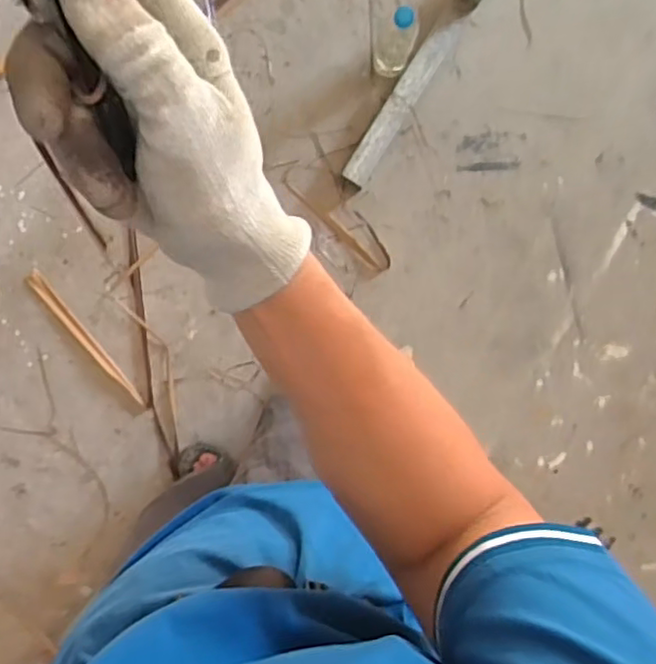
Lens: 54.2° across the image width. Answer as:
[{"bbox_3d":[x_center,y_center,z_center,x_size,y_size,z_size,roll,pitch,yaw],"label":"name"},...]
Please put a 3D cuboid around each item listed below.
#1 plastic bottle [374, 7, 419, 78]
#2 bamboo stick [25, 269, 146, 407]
[{"bbox_3d":[0.122,-0.514,1.092,0.067,0.223,0.073,17,93,-3],"label":"plastic bottle"},{"bbox_3d":[-0.464,0.016,1.226,0.030,0.010,0.320,-38,94,1],"label":"bamboo stick"}]

